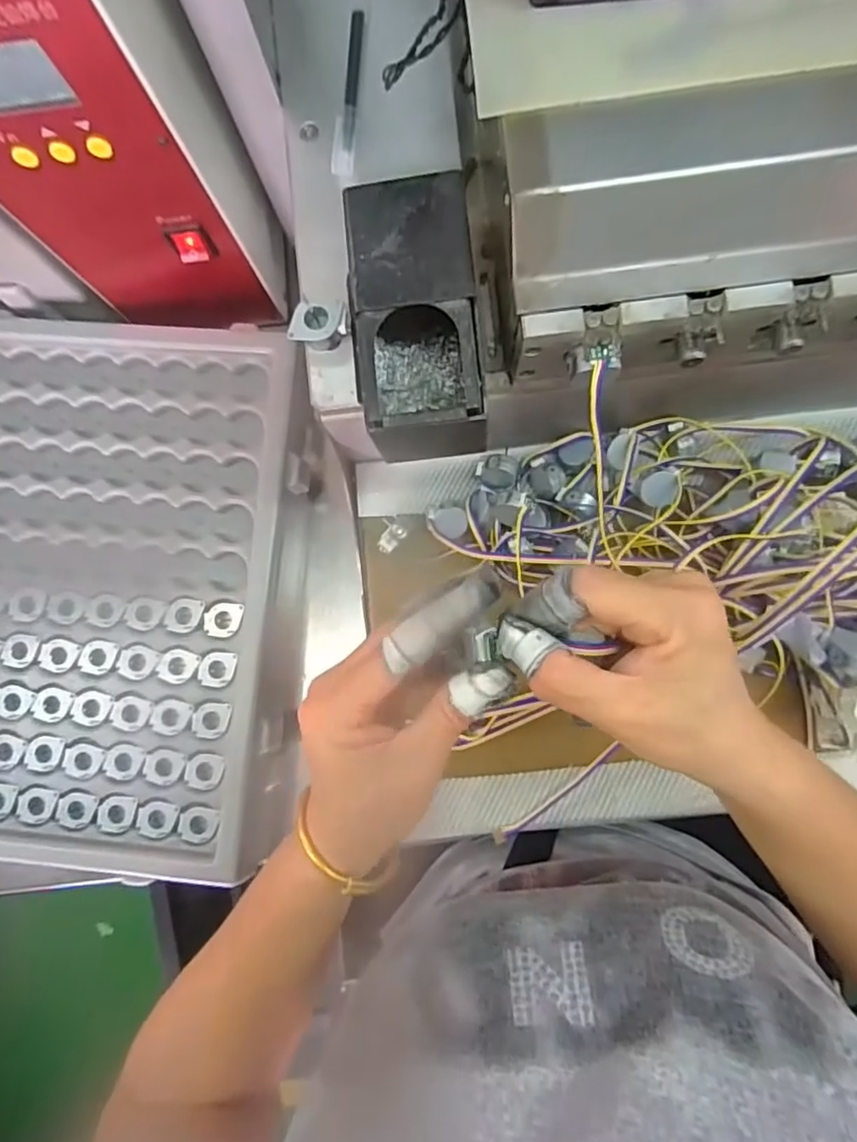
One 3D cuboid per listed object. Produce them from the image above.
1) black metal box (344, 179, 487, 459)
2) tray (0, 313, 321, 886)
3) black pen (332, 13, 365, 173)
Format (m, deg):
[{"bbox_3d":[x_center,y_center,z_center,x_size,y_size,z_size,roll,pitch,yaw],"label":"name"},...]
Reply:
[{"bbox_3d":[-0.001,-0.112,0.284,0.064,0.061,0.116,-6,85,3],"label":"black metal box"},{"bbox_3d":[-0.242,0.011,0.450,0.306,0.053,0.393,3,83,3],"label":"tray"},{"bbox_3d":[-0.043,-0.266,0.332,0.012,0.006,0.097,5,83,4],"label":"black pen"}]

